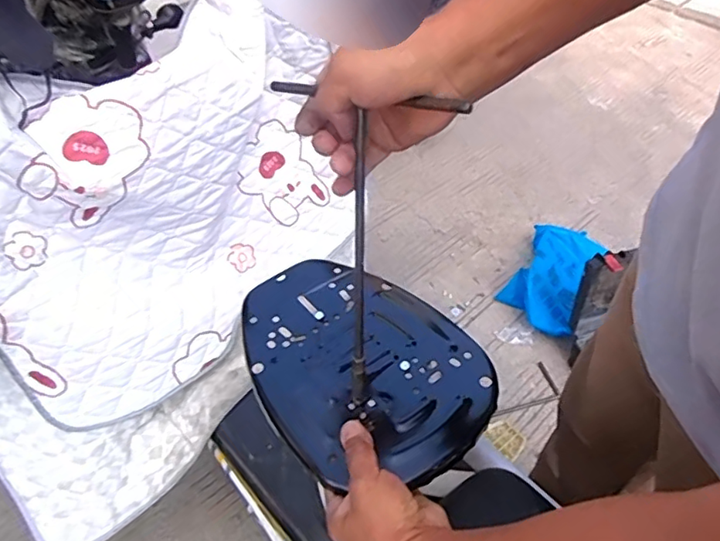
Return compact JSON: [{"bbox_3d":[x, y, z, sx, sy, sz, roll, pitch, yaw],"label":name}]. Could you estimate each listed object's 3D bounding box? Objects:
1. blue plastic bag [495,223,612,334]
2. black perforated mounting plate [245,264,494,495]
[{"bbox_3d":[0.533,0.002,1.535,0.196,0.117,0.391,23,49,22],"label":"blue plastic bag"},{"bbox_3d":[-0.002,0.089,0.593,0.213,0.030,0.291,-24,54,-23],"label":"black perforated mounting plate"}]

